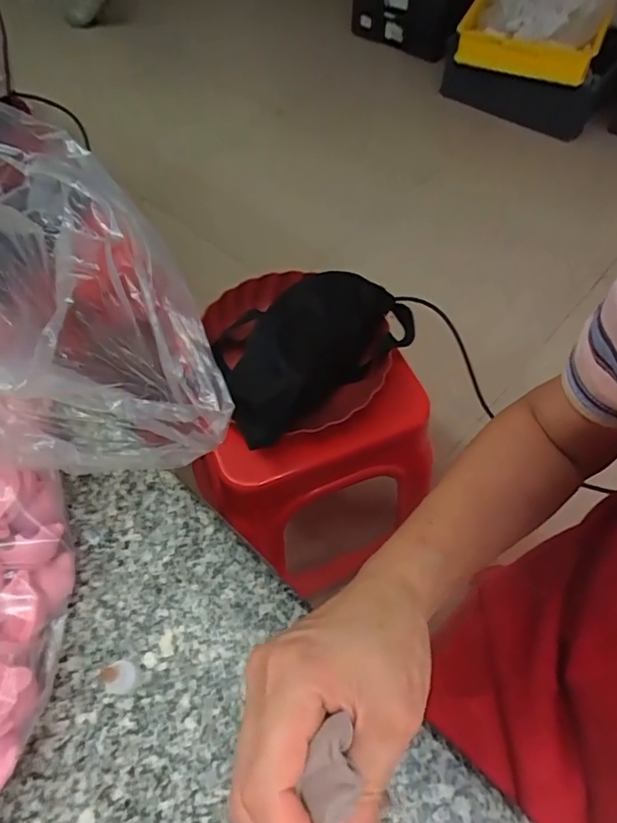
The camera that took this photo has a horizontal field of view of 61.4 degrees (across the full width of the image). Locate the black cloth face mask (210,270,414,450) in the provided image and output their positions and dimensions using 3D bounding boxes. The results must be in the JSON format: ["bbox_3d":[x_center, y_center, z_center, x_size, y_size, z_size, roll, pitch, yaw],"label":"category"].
[{"bbox_3d":[0.003,-0.078,0.619,0.268,0.093,0.109,-39,64,-20],"label":"black cloth face mask"}]

